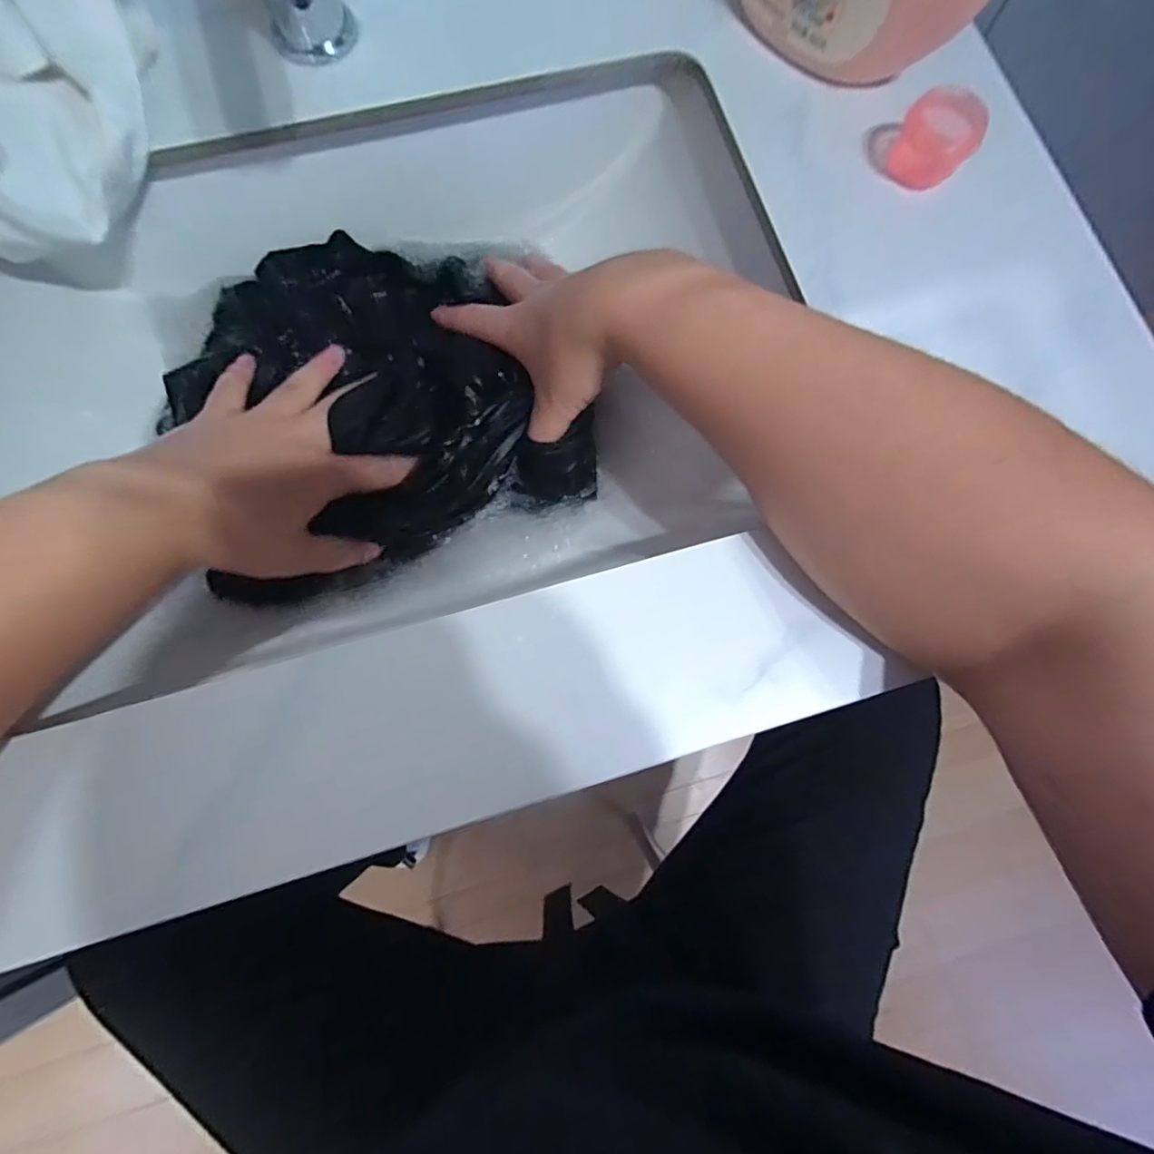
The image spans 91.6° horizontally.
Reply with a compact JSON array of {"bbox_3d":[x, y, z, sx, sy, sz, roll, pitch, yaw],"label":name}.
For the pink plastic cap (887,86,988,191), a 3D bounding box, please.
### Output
[{"bbox_3d":[0.198,-0.242,0.311,0.039,0.037,0.035,42,80,7],"label":"pink plastic cap"}]

